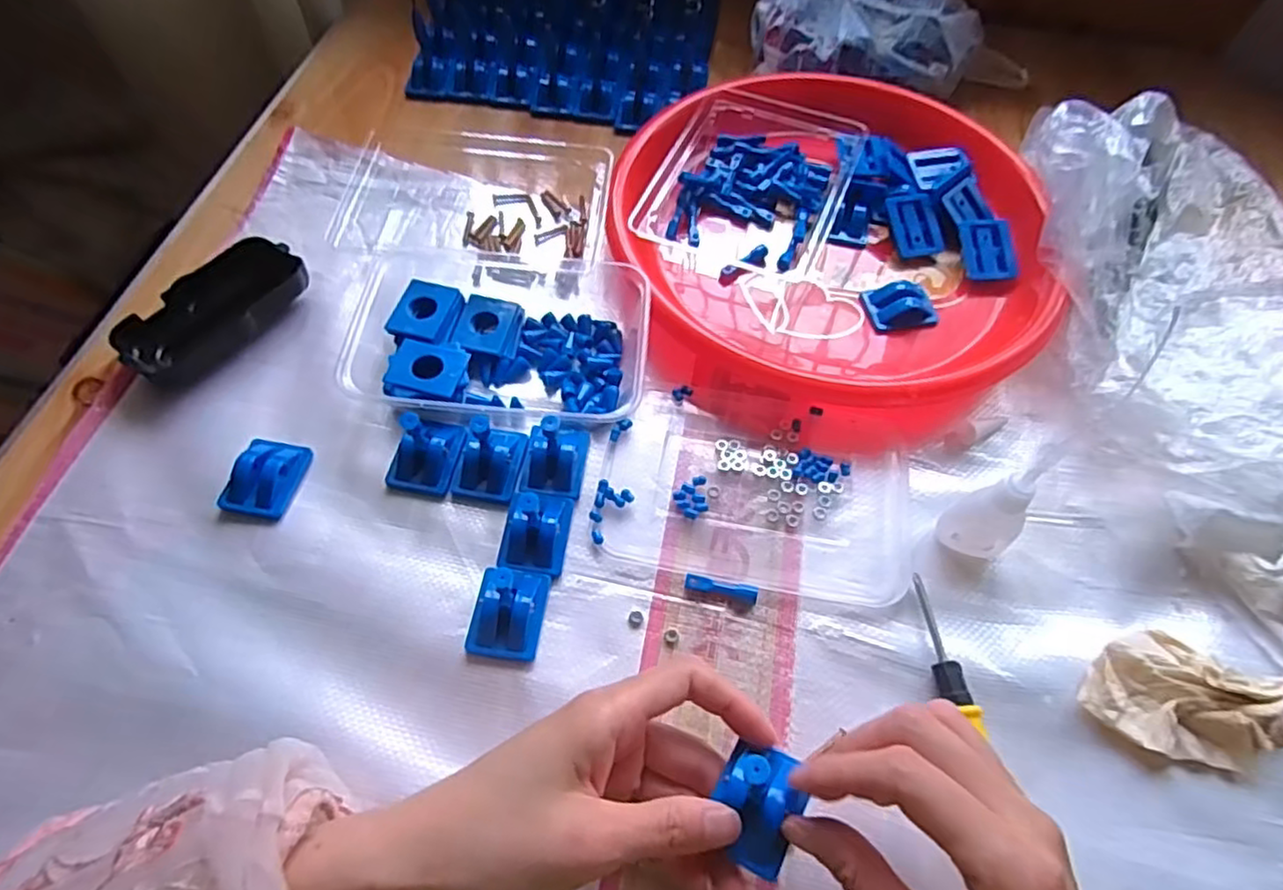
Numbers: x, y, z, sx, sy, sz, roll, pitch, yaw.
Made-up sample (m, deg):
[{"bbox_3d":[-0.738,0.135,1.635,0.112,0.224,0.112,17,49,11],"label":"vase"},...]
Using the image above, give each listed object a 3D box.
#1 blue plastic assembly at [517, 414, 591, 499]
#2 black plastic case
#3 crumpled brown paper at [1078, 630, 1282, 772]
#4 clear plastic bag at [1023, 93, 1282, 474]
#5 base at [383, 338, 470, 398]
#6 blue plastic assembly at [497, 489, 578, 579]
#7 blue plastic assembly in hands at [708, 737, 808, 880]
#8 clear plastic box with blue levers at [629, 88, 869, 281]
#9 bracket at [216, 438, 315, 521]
[{"bbox_3d":[-0.048,0.004,0.380,0.033,0.025,0.048,9,59,3],"label":"blue plastic assembly"},{"bbox_3d":[-0.255,-0.080,0.412,0.052,0.028,0.106,34,63,17],"label":"black plastic case"},{"bbox_3d":[0.267,0.115,0.317,0.116,0.026,0.057,1,58,-2],"label":"crumpled brown paper"},{"bbox_3d":[0.323,-0.101,0.405,0.180,0.105,0.250,-6,59,-6],"label":"clear plastic bag"},{"bbox_3d":[-0.122,-0.045,0.391,0.041,0.004,0.036,11,57,-2],"label":"base"},{"bbox_3d":[-0.054,0.042,0.355,0.033,0.027,0.045,12,59,4],"label":"blue plastic assembly"},{"bbox_3d":[0.046,0.141,0.267,0.030,0.019,0.043,21,60,10],"label":"blue plastic assembly in hands"},{"bbox_3d":[0.081,-0.182,0.483,0.116,0.032,0.162,21,60,10],"label":"clear plastic box with blue levers"},{"bbox_3d":[-0.201,0.015,0.364,0.032,0.018,0.044,12,59,5],"label":"bracket"}]

